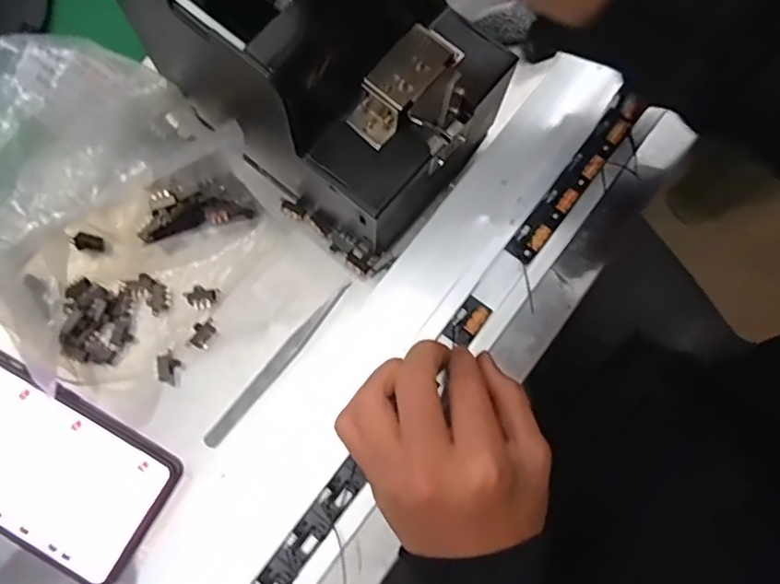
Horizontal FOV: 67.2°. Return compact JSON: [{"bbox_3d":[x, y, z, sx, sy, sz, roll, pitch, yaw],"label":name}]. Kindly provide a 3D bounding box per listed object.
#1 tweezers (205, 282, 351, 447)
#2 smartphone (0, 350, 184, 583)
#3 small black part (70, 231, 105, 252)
[{"bbox_3d":[-0.069,0.044,0.363,0.010,0.008,0.125,39,79,7],"label":"tweezers"},{"bbox_3d":[-0.211,0.095,0.341,0.163,0.010,0.082,27,80,6],"label":"smartphone"},{"bbox_3d":[-0.194,-0.032,0.375,0.020,0.007,0.011,6,86,-20],"label":"small black part"}]

